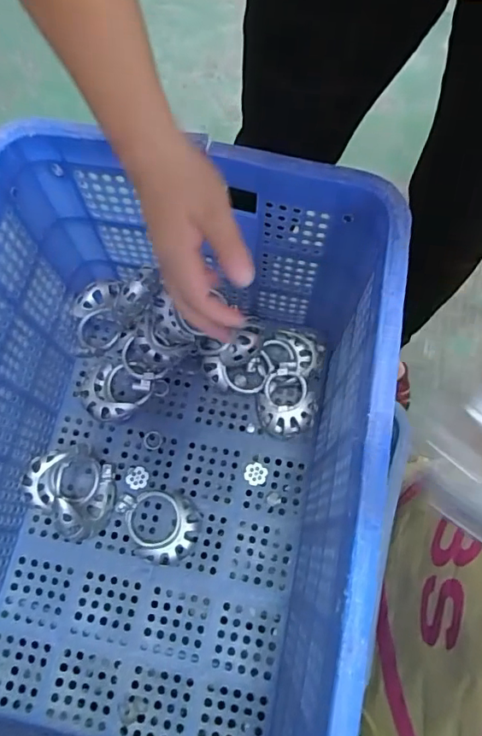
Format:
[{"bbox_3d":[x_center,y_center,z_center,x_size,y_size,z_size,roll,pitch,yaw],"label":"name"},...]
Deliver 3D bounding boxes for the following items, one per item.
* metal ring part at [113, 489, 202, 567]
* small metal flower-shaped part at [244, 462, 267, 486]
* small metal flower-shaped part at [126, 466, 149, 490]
[{"bbox_3d":[-0.098,0.177,0.561,0.099,0.036,0.073,12,71,5],"label":"metal ring part"},{"bbox_3d":[0.017,0.125,0.588,0.026,0.004,0.025,0,71,0],"label":"small metal flower-shaped part"},{"bbox_3d":[-0.124,0.131,0.595,0.025,0.004,0.026,5,71,2],"label":"small metal flower-shaped part"}]

